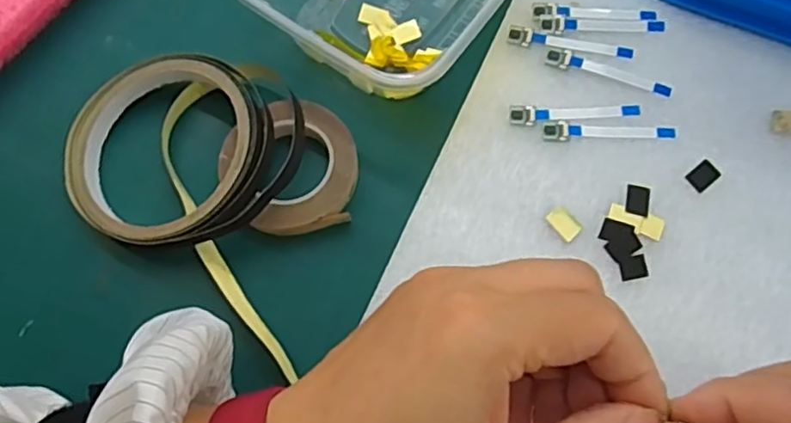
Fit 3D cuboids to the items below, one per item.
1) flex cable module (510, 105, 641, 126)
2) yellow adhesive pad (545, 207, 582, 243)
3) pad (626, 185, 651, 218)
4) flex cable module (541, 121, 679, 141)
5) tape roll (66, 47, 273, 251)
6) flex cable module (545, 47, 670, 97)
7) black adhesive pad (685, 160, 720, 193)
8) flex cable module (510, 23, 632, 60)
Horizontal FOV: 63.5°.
[{"bbox_3d":[0.084,-0.046,0.296,0.060,0.004,0.010,0,71,2],"label":"flex cable module"},{"bbox_3d":[0.074,0.005,0.279,0.010,0.004,0.015,-42,75,-12],"label":"yellow adhesive pad"},{"bbox_3d":[0.107,-0.005,0.281,0.010,0.004,0.014,12,72,6],"label":"pad"},{"bbox_3d":[0.099,-0.037,0.293,0.059,0.004,0.009,1,71,2],"label":"flex cable module"},{"bbox_3d":[-0.104,-0.029,0.294,0.097,0.025,0.091,-1,71,1],"label":"tape roll"},{"bbox_3d":[0.101,-0.066,0.303,0.060,0.004,0.010,19,73,8],"label":"flex cable module"},{"bbox_3d":[0.138,-0.016,0.285,0.014,0.004,0.010,-37,74,-11],"label":"black adhesive pad"},{"bbox_3d":[0.085,-0.081,0.308,0.060,0.004,0.010,13,72,6],"label":"flex cable module"}]

